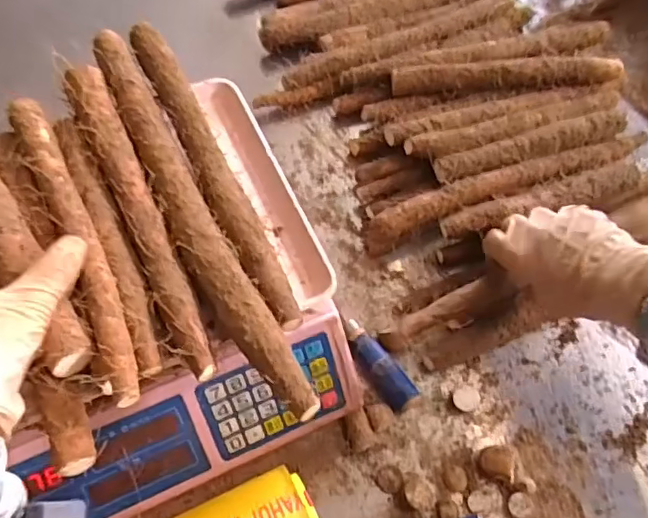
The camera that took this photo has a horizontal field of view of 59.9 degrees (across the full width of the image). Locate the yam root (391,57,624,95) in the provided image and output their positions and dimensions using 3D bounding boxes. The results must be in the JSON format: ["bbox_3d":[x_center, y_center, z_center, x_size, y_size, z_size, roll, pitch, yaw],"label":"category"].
[{"bbox_3d":[0.204,-0.206,0.625,0.250,0.024,0.027,-4,65,-6],"label":"yam root"}]

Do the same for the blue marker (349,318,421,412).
[{"bbox_3d":[0.050,0.096,0.514,0.026,0.026,0.088,-28,70,-16],"label":"blue marker"}]

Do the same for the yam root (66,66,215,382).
[{"bbox_3d":[-0.136,-0.039,0.406,0.030,0.026,0.265,-22,65,-14],"label":"yam root"}]

